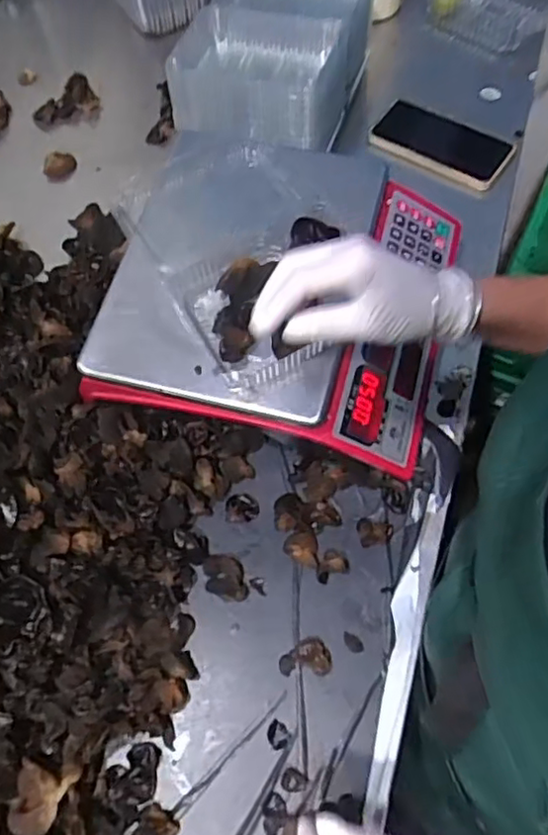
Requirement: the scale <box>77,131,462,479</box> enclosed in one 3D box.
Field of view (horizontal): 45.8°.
[{"bbox_3d":[0.013,-0.126,0.621,0.296,0.107,0.306,15,66,11],"label":"scale"}]

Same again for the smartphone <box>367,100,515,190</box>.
[{"bbox_3d":[0.202,-0.332,0.783,0.164,0.010,0.090,31,70,17],"label":"smartphone"}]

